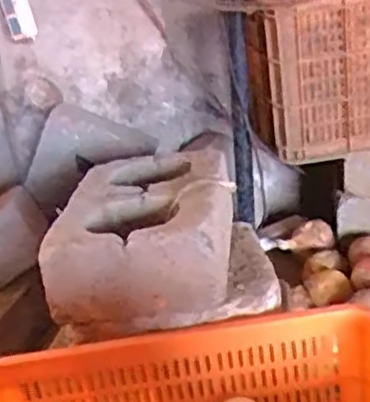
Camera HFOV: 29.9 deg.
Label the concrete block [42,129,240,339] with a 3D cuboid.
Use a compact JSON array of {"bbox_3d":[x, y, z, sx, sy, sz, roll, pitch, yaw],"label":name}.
[{"bbox_3d":[-0.051,0.036,1.053,0.235,0.127,0.365,-3,24,8],"label":"concrete block"}]

